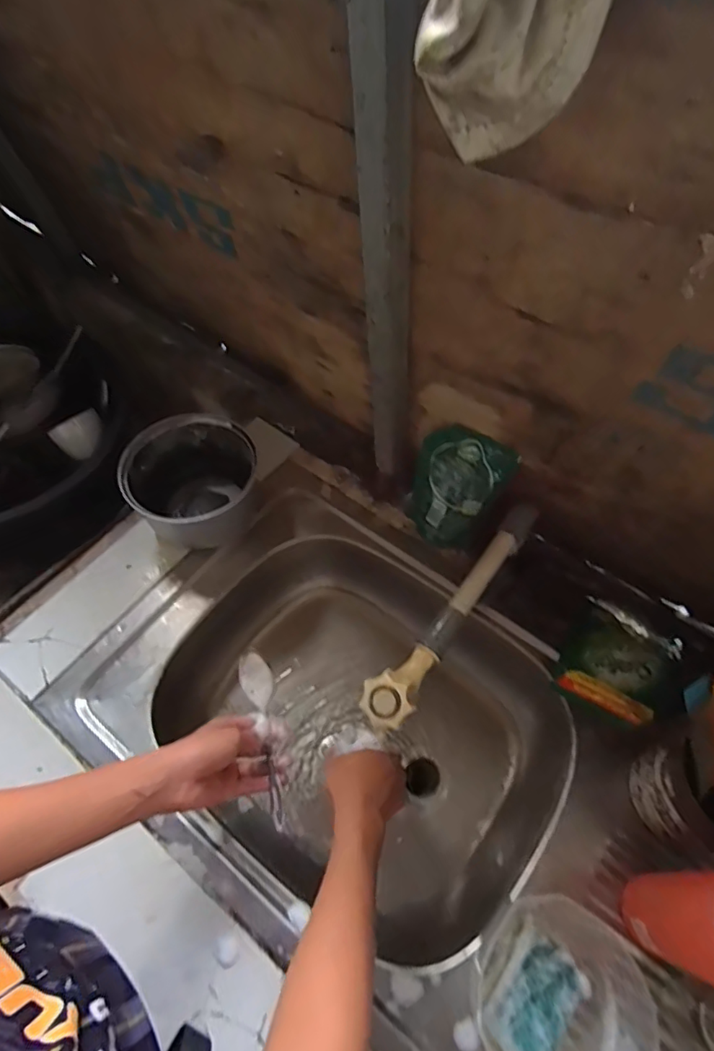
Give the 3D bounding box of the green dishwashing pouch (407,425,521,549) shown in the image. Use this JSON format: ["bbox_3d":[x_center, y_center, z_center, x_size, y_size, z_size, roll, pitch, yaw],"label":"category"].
[{"bbox_3d":[0.125,-0.051,0.704,0.108,0.186,0.032,38,45,16],"label":"green dishwashing pouch"}]

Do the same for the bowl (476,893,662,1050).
[{"bbox_3d":[0.182,0.416,0.474,0.142,0.060,0.153,36,65,19],"label":"bowl"}]

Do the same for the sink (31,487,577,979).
[{"bbox_3d":[-0.028,0.238,0.707,0.533,0.137,0.425,35,64,19],"label":"sink"}]

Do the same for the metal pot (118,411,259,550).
[{"bbox_3d":[-0.222,-0.058,0.740,0.158,0.105,0.171,0,59,0],"label":"metal pot"}]

